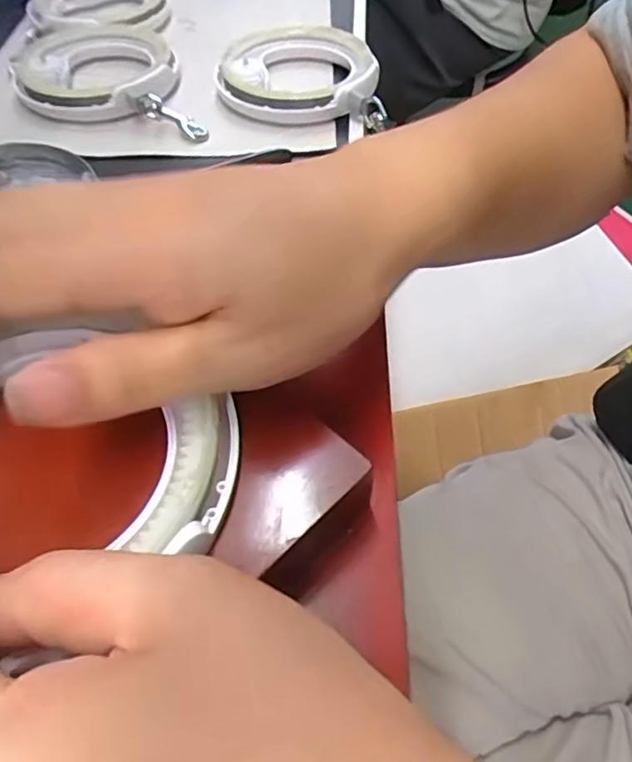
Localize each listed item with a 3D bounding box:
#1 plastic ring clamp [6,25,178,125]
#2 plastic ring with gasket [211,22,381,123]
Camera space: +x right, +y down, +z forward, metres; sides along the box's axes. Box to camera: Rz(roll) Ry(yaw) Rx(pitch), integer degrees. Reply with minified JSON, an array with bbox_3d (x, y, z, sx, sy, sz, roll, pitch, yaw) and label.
[{"bbox_3d":[-0.186,-0.261,0.485,0.130,0.024,0.138,-16,54,-10],"label":"plastic ring clamp"},{"bbox_3d":[-0.017,-0.262,0.483,0.129,0.024,0.129,-1,53,1],"label":"plastic ring with gasket"}]

